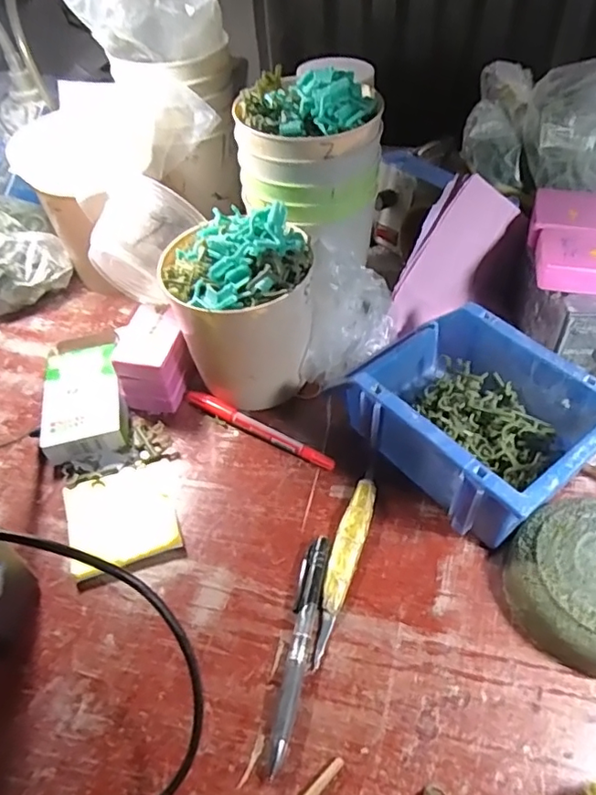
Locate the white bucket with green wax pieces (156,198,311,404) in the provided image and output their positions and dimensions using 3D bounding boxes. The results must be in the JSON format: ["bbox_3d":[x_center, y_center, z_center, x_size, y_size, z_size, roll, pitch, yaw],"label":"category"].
[{"bbox_3d":[-0.041,-0.064,0.439,0.101,0.150,0.094,-2,49,3],"label":"white bucket with green wax pieces"}]

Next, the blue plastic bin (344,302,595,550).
[{"bbox_3d":[0.121,0.015,0.404,0.122,0.079,0.164,-34,55,-22],"label":"blue plastic bin"}]

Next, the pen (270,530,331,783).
[{"bbox_3d":[0.001,0.152,0.347,0.016,0.010,0.137,6,50,10],"label":"pen"}]

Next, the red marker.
[{"bbox_3d":[-0.034,0.023,0.452,0.141,0.015,0.013,23,55,22],"label":"red marker"}]

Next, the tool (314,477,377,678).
[{"bbox_3d":[0.030,0.112,0.377,0.019,0.011,0.127,14,52,15],"label":"tool"}]

